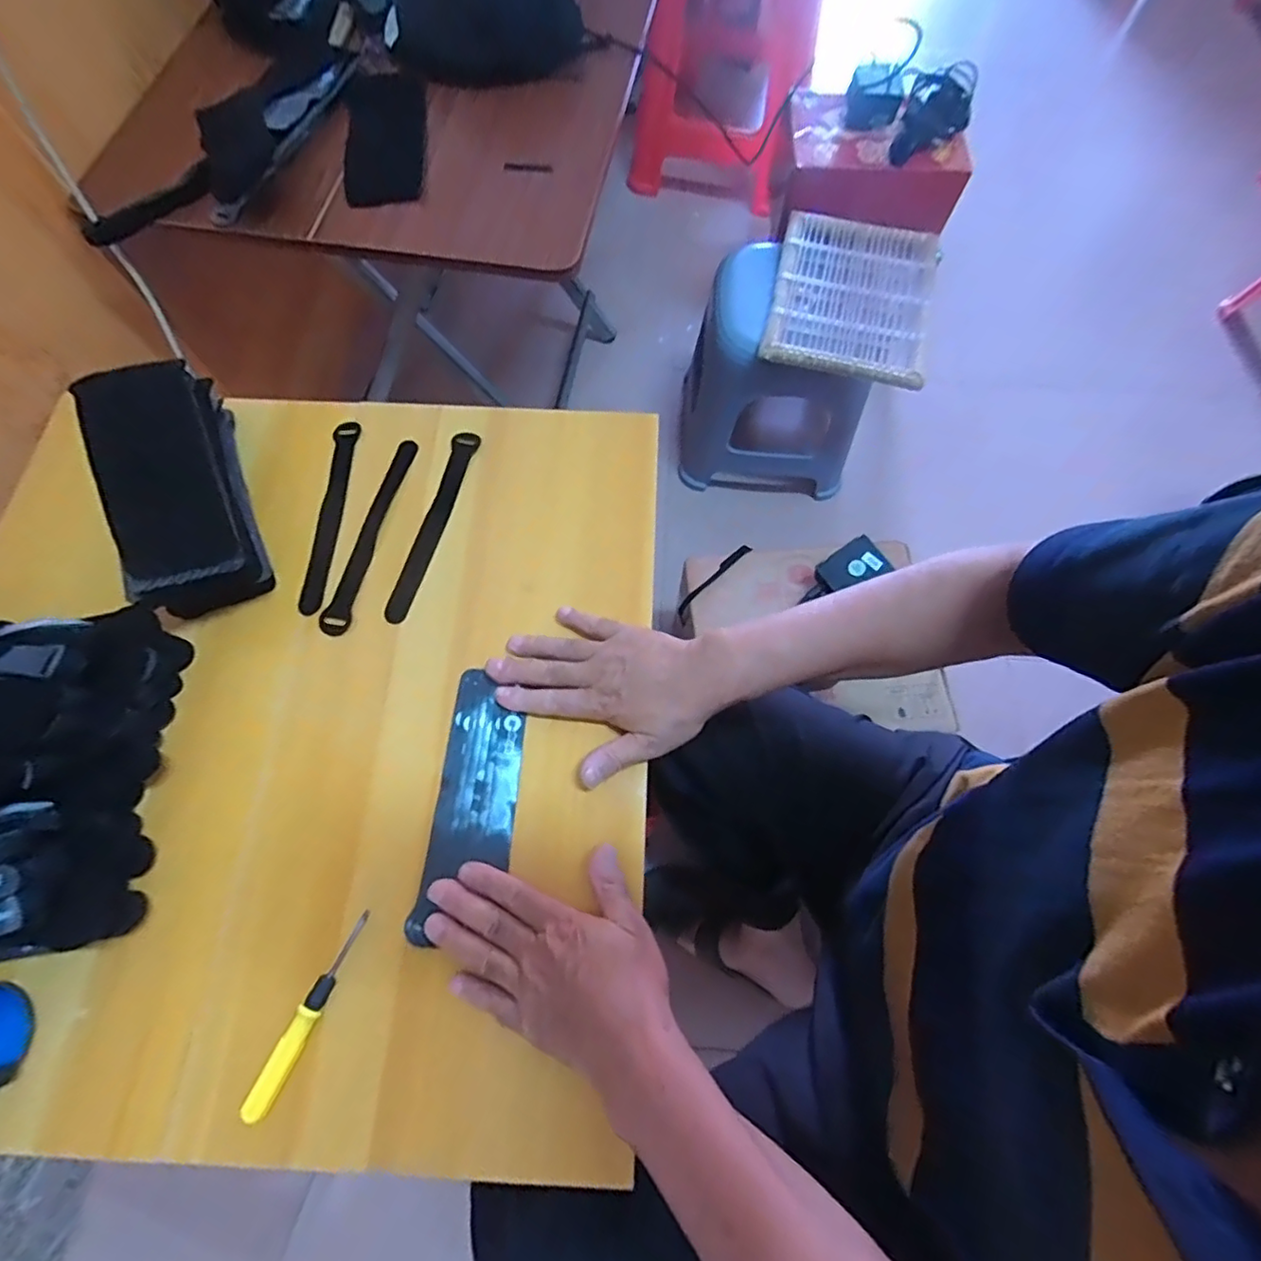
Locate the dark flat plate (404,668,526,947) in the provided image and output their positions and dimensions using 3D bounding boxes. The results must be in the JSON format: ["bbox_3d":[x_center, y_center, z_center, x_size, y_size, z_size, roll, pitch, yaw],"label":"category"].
[{"bbox_3d":[-0.116,0.125,0.444,0.060,0.009,0.188,5,66,1],"label":"dark flat plate"}]

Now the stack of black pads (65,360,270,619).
[{"bbox_3d":[-0.367,-0.116,0.485,0.087,0.089,0.205,-20,71,-8],"label":"stack of black pads"}]

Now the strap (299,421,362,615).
[{"bbox_3d":[-0.273,-0.106,0.539,0.020,0.011,0.196,2,70,0],"label":"strap"}]

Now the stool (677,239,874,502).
[{"bbox_3d":[0.256,-0.437,1.048,0.300,0.315,0.260,4,70,1],"label":"stool"}]

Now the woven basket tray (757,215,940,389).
[{"bbox_3d":[0.327,-0.488,0.868,0.223,0.026,0.277,12,81,6],"label":"woven basket tray"}]

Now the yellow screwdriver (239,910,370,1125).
[{"bbox_3d":[-0.213,0.253,0.393,0.017,0.014,0.126,23,71,8],"label":"yellow screwdriver"}]

